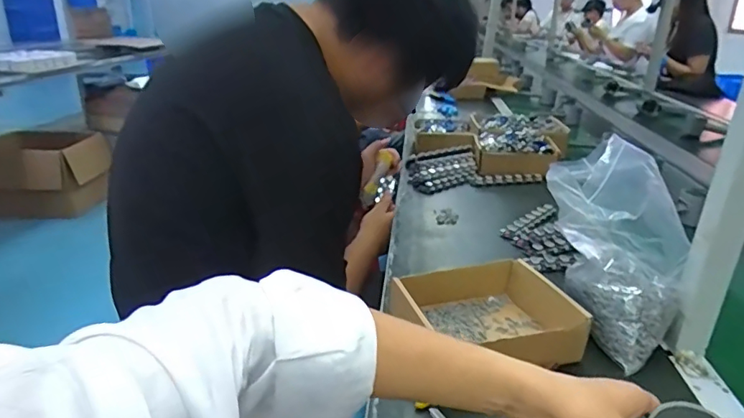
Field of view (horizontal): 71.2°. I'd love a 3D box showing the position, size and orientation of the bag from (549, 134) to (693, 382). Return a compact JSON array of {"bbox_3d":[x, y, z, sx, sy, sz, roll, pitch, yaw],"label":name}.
[{"bbox_3d":[0.253,0.043,0.551,0.140,0.196,0.131,10,23,21],"label":"bag"}]

